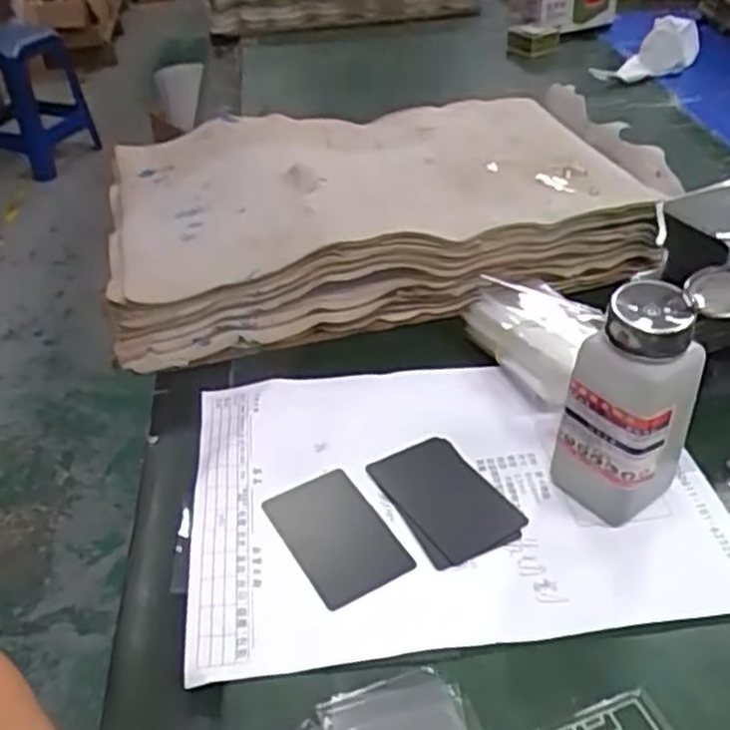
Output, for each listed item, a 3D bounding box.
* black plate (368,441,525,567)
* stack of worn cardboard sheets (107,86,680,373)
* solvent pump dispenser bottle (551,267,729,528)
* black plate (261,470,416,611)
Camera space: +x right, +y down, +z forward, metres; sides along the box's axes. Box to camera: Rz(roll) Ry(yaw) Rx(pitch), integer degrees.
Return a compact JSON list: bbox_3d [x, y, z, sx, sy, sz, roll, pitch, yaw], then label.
[{"bbox_3d":[0.047,0.076,0.443,0.054,0.006,0.085,-24,44,-23],"label":"black plate"},{"bbox_3d":[0.015,-0.139,0.645,0.448,0.082,0.255,-11,40,-9],"label":"stack of worn cardboard sheets"},{"bbox_3d":[0.147,0.018,0.408,0.075,0.138,0.053,-18,42,-17],"label":"solvent pump dispenser bottle"},{"bbox_3d":[-0.016,0.094,0.425,0.053,0.004,0.084,-22,43,-22],"label":"black plate"}]

